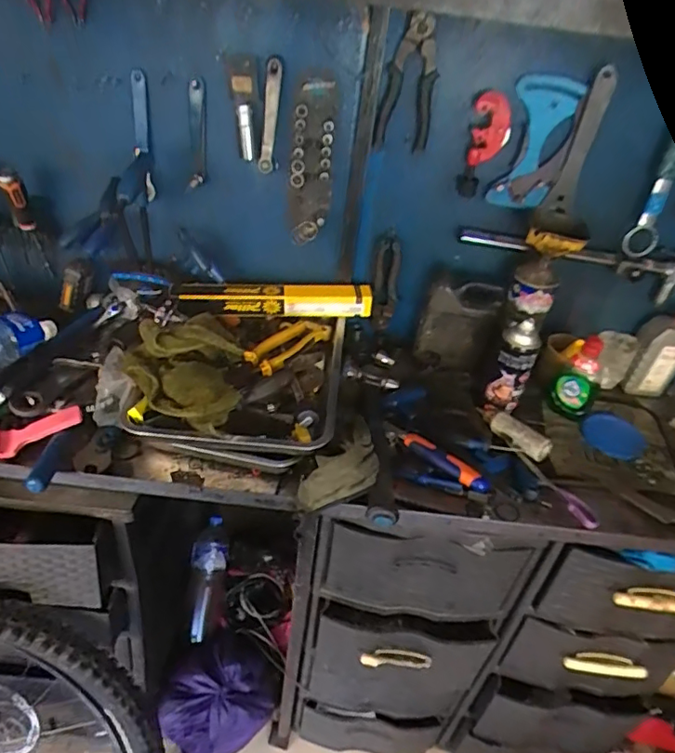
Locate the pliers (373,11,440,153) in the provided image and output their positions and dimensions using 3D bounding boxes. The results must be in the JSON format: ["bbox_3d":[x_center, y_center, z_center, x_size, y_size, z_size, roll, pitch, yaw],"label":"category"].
[{"bbox_3d":[0.104,-0.423,0.811,0.082,0.185,0.012,-2,40,-10],"label":"pliers"}]

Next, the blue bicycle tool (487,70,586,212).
[{"bbox_3d":[0.299,-0.354,0.852,0.094,0.186,0.020,7,37,-2],"label":"blue bicycle tool"}]

